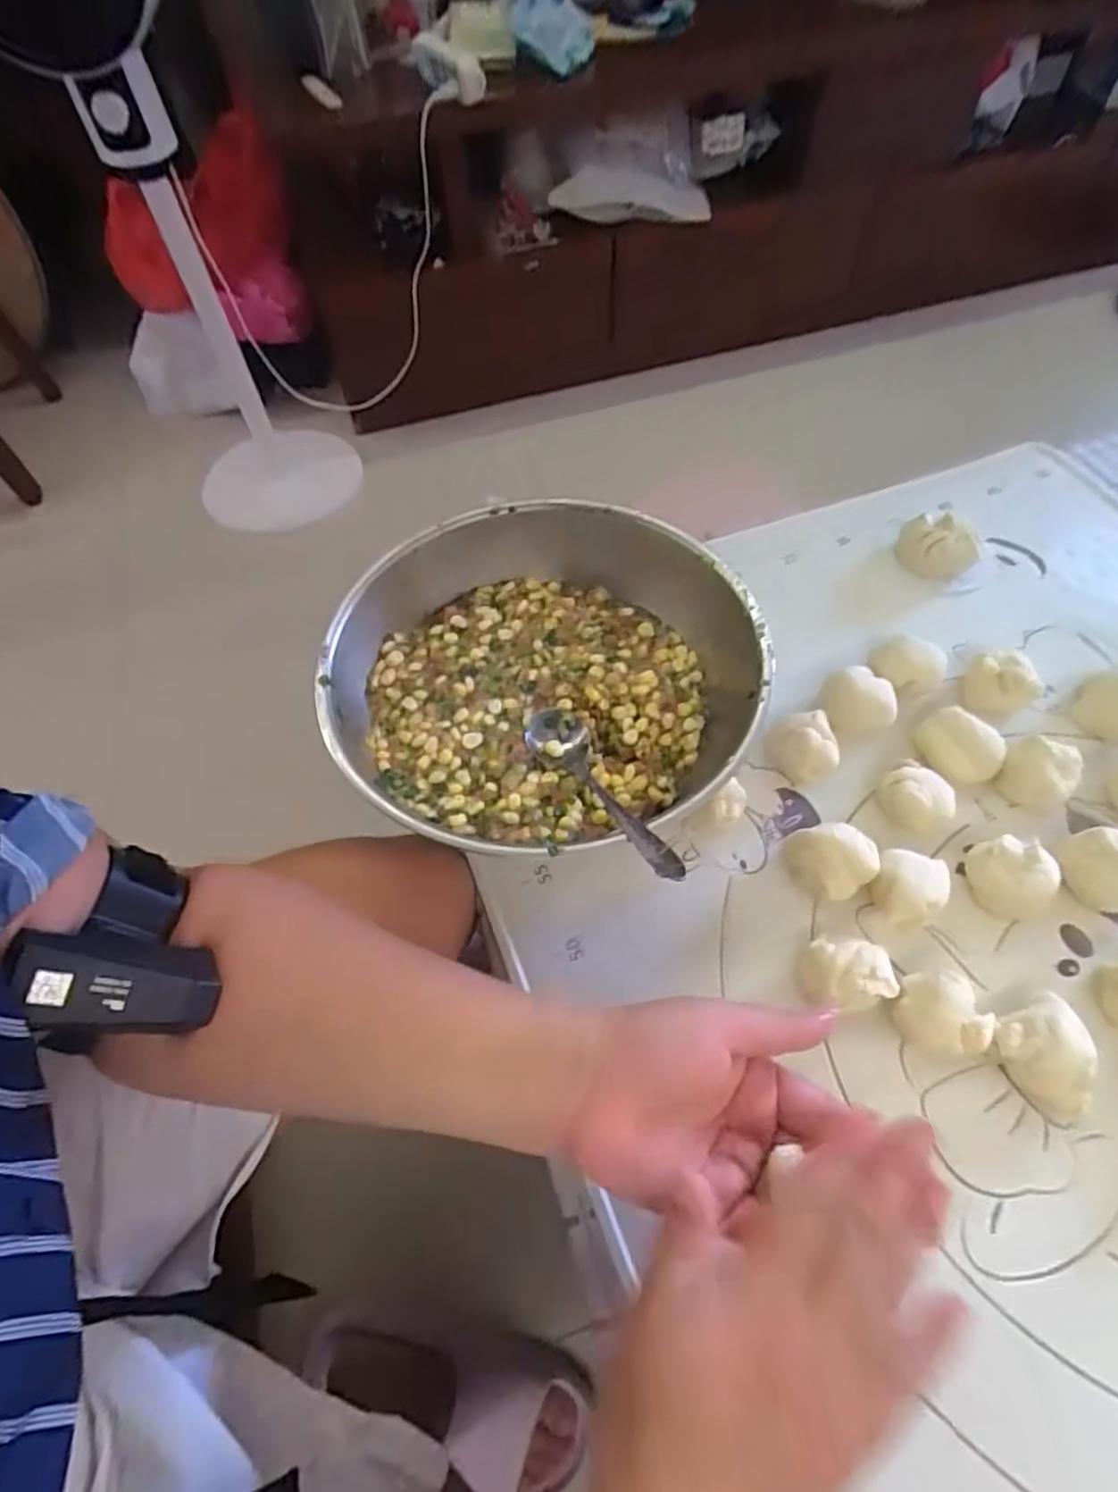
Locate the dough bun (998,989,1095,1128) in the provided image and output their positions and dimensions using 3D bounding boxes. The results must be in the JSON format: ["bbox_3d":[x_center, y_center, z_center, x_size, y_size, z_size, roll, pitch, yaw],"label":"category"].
[{"bbox_3d":[0.247,0.158,0.355,0.044,0.023,0.050,-21,59,-10],"label":"dough bun"}]

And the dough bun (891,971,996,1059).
[{"bbox_3d":[0.198,0.141,0.367,0.036,0.032,0.044,-28,61,-14],"label":"dough bun"}]

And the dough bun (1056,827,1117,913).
[{"bbox_3d":[0.310,0.070,0.400,0.038,0.032,0.046,-24,60,-12],"label":"dough bun"}]

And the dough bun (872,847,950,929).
[{"bbox_3d":[0.198,0.084,0.401,0.037,0.032,0.040,-1,58,2],"label":"dough bun"}]

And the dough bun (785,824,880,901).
[{"bbox_3d":[0.159,0.066,0.412,0.041,0.030,0.043,-1,58,2],"label":"dough bun"}]

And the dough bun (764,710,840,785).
[{"bbox_3d":[0.158,0.000,0.454,0.044,0.033,0.038,26,63,18],"label":"dough bun"}]

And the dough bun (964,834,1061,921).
[{"bbox_3d":[0.257,0.075,0.403,0.040,0.038,0.046,-24,60,-12],"label":"dough bun"}]

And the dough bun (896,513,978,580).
[{"bbox_3d":[0.293,-0.153,0.546,0.056,0.038,0.056,28,63,19],"label":"dough bun"}]

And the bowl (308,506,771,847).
[{"bbox_3d":[-0.009,-0.041,0.460,0.266,0.080,0.250,-1,58,2],"label":"bowl"}]

